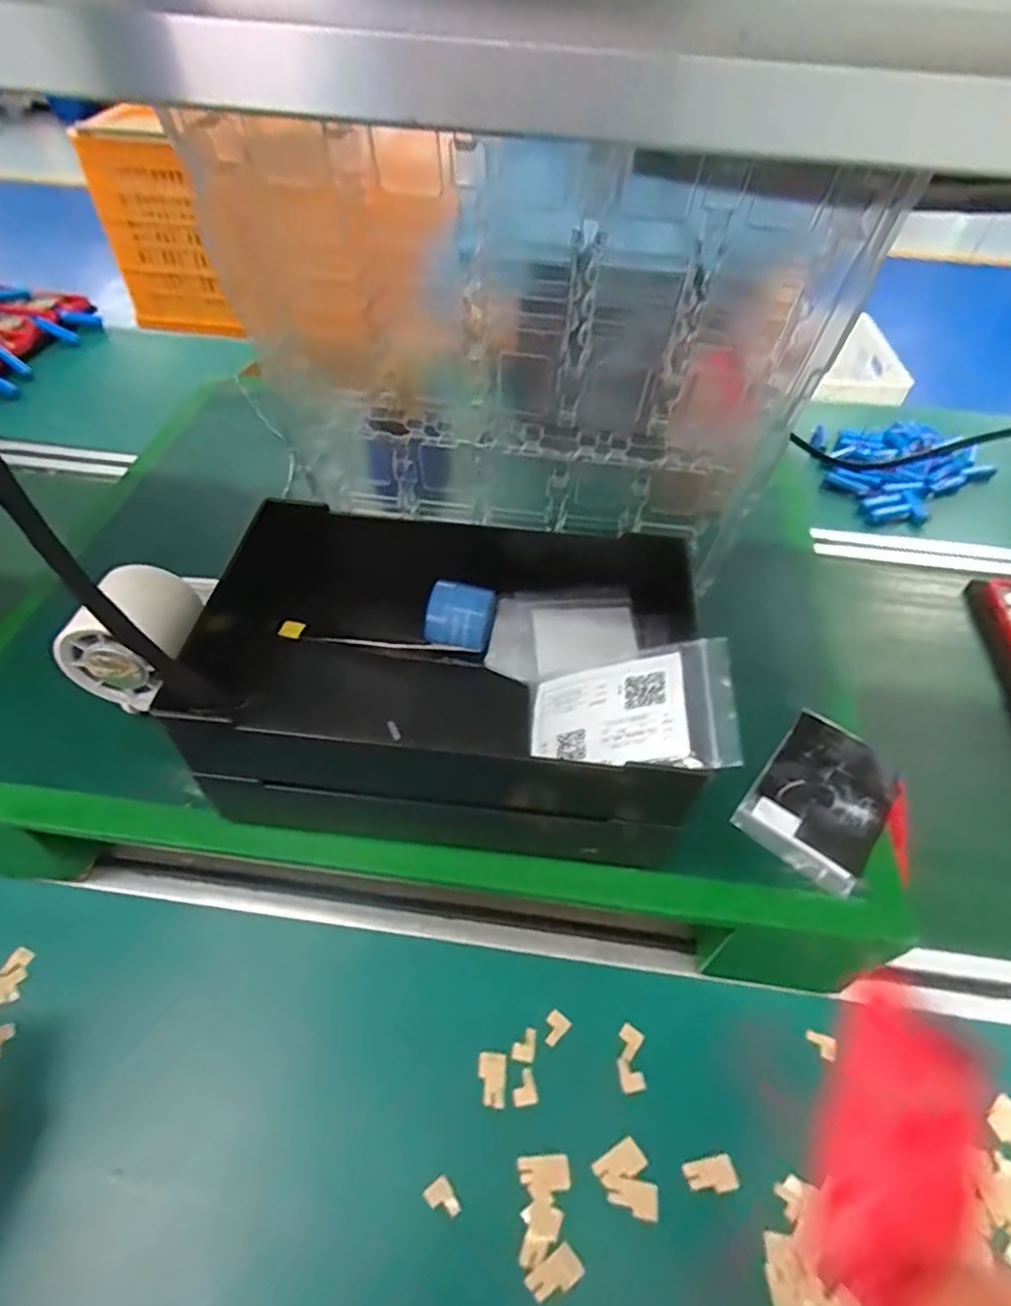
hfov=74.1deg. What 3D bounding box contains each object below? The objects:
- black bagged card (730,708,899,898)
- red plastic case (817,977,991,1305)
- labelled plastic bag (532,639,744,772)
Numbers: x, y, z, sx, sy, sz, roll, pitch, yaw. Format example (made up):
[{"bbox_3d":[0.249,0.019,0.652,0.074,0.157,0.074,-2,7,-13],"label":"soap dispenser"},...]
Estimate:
[{"bbox_3d":[0.195,0.087,0.410,0.072,0.005,0.108,33,58,23],"label":"black bagged card"},{"bbox_3d":[0.158,0.192,0.268,0.053,0.009,0.127,33,42,22],"label":"red plastic case"},{"bbox_3d":[0.060,0.030,0.328,0.100,0.008,0.066,-12,49,23],"label":"labelled plastic bag"}]

